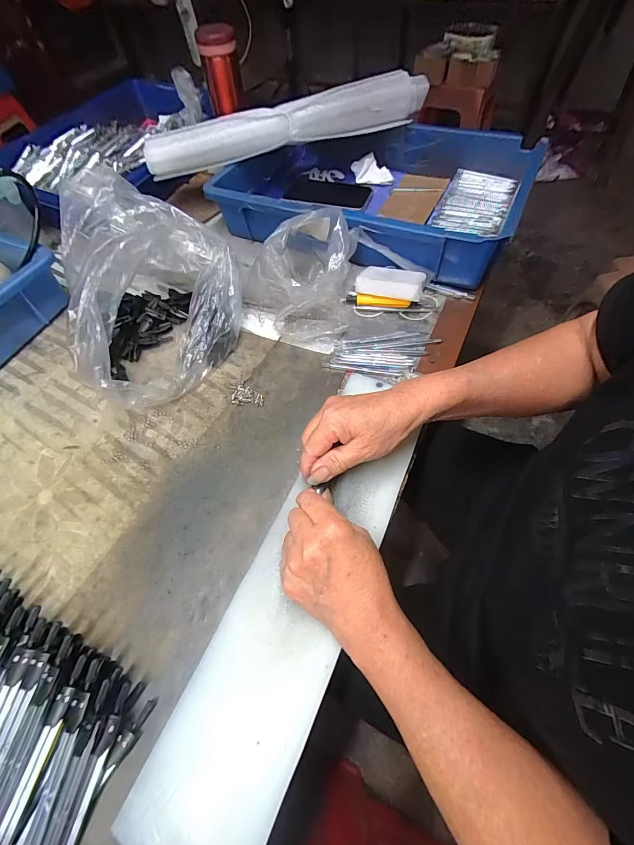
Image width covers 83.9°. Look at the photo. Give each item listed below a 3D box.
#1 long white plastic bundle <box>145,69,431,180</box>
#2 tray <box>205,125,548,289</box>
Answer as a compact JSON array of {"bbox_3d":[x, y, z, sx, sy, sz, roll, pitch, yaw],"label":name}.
[{"bbox_3d":[-0.041,-0.453,0.535,0.435,0.061,0.041,-15,58,-6],"label":"long white plastic bundle"},{"bbox_3d":[0.074,-0.354,0.546,0.436,0.089,0.280,18,61,14],"label":"tray"}]

